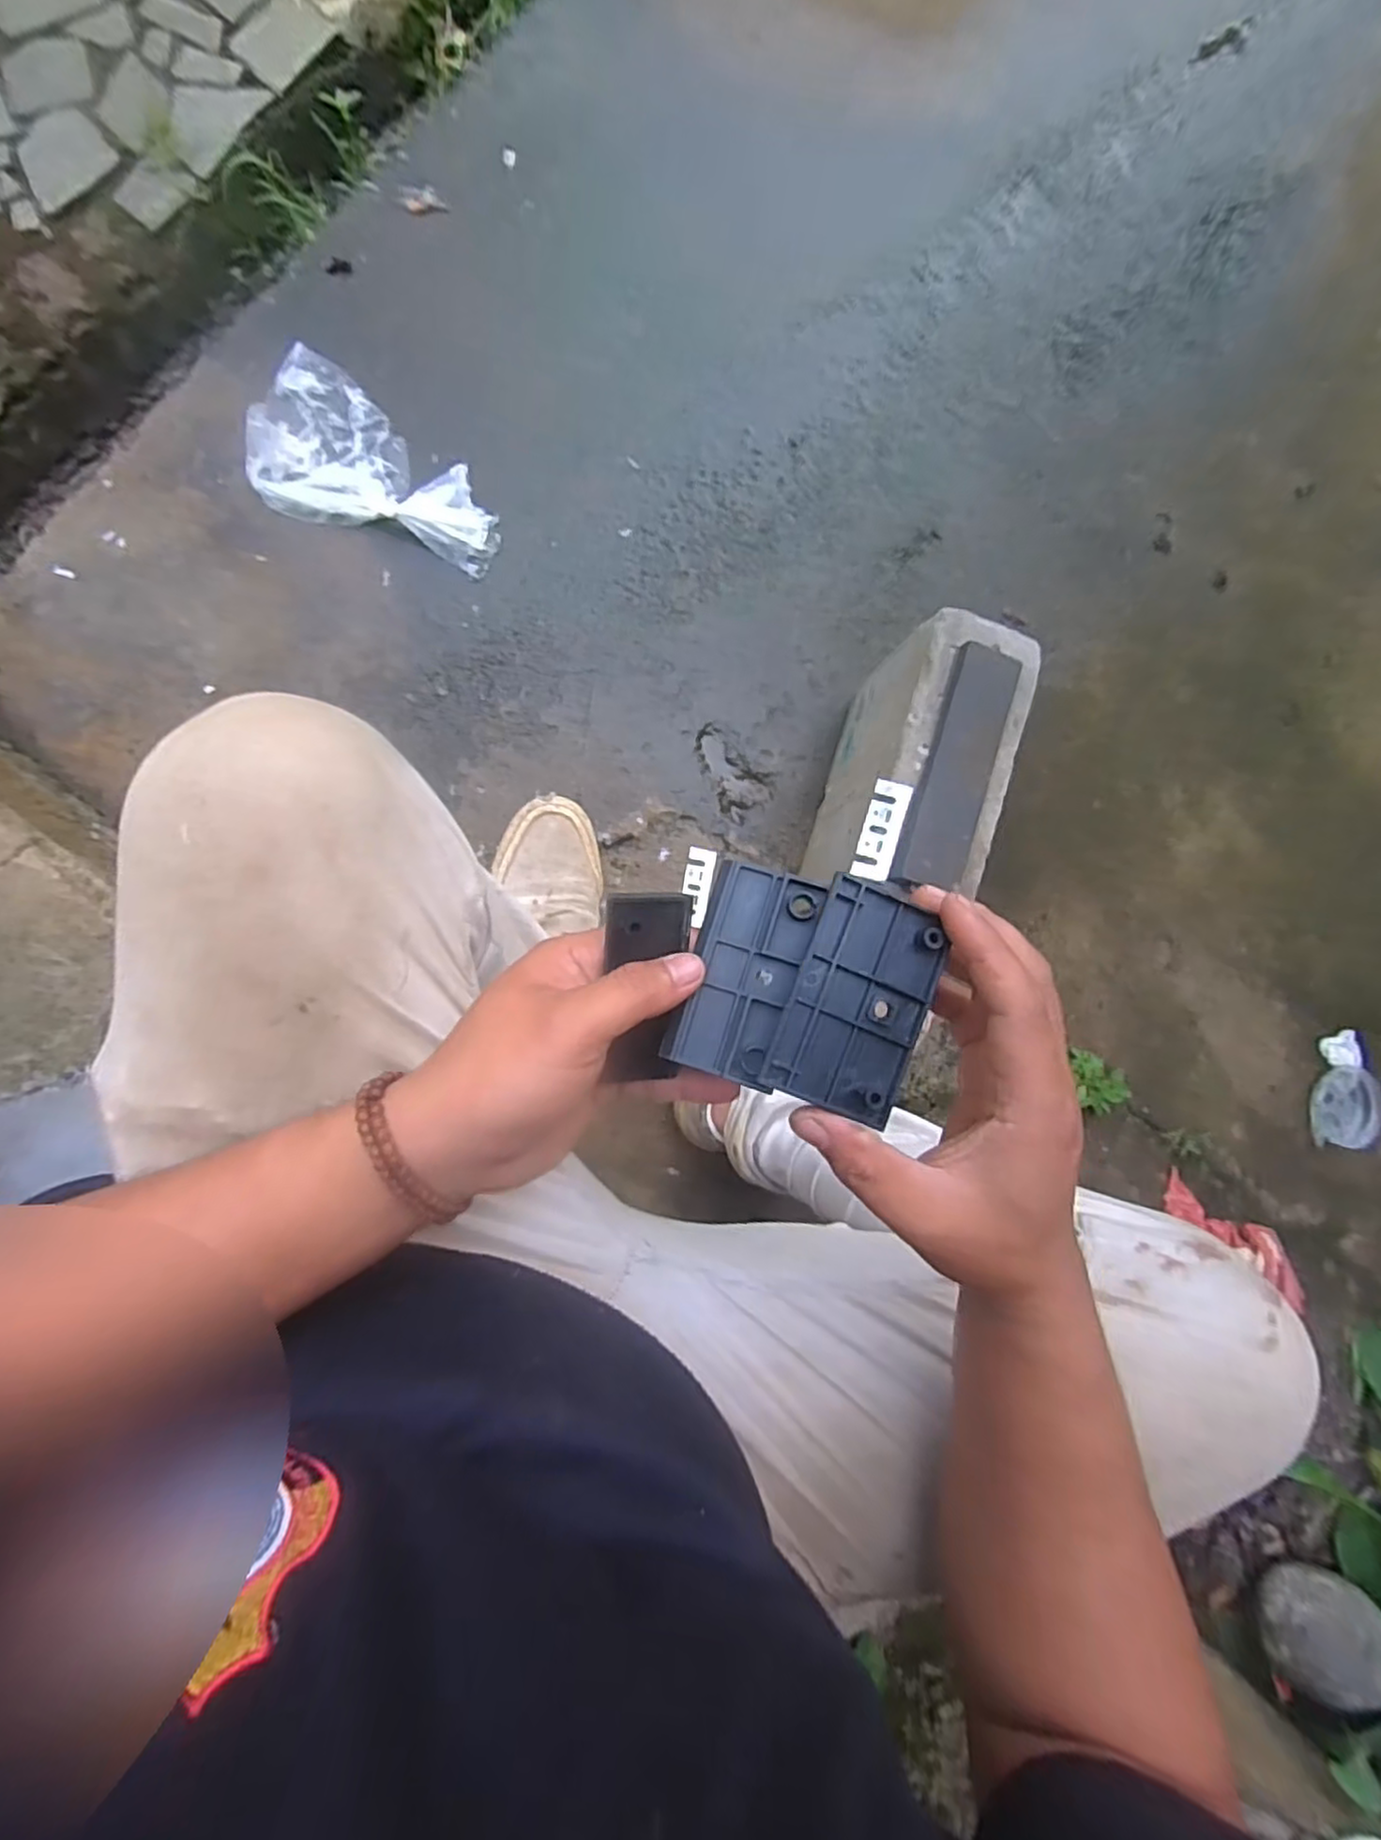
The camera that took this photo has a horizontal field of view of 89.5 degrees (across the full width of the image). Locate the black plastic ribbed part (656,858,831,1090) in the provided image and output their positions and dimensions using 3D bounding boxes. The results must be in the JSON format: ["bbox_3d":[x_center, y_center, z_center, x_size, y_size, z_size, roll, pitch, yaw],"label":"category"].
[{"bbox_3d":[0.021,0.020,0.275,0.043,0.010,0.082,18,83,11],"label":"black plastic ribbed part"}]

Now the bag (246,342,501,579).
[{"bbox_3d":[-0.305,-0.459,0.698,0.237,0.034,0.158,17,86,-6],"label":"bag"}]

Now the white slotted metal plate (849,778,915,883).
[{"bbox_3d":[0.156,-0.073,0.565,0.030,0.004,0.082,17,87,18],"label":"white slotted metal plate"}]

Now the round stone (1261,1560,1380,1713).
[{"bbox_3d":[0.647,0.731,0.717,0.090,0.089,0.113,43,84,-6],"label":"round stone"}]

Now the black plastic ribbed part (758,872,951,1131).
[{"bbox_3d":[0.064,0.030,0.259,0.050,0.007,0.083,22,85,-5],"label":"black plastic ribbed part"}]

